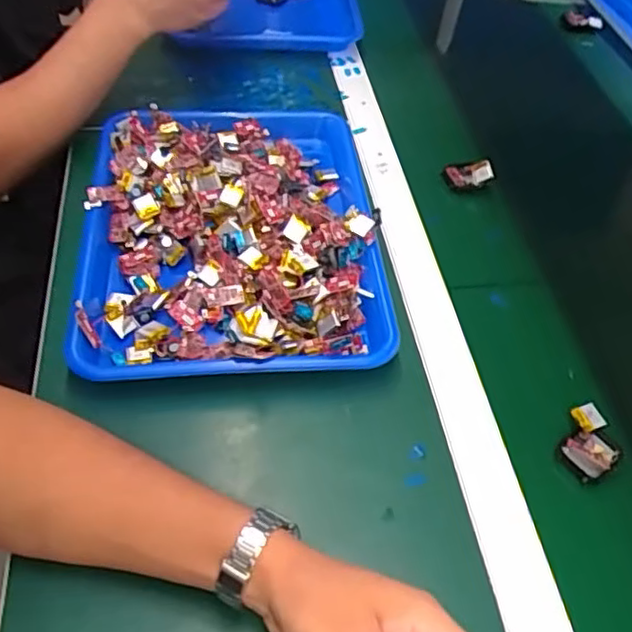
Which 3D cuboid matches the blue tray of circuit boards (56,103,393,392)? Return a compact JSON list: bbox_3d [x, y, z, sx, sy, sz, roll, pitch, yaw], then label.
[{"bbox_3d":[-0.072,-0.082,0.584,0.254,0.048,0.328,0,50,-6],"label":"blue tray of circuit boards"}]

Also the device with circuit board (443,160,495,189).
[{"bbox_3d":[0.160,-0.147,0.684,0.052,0.024,0.015,-1,10,32],"label":"device with circuit board"}]

